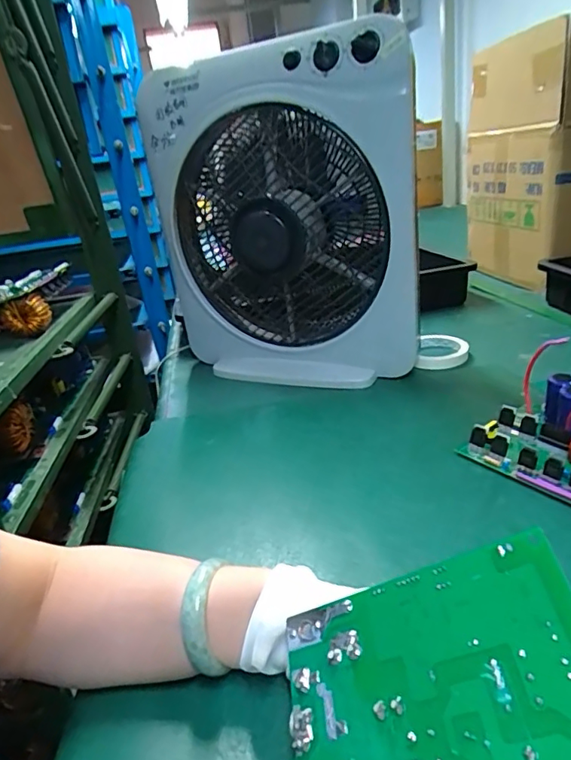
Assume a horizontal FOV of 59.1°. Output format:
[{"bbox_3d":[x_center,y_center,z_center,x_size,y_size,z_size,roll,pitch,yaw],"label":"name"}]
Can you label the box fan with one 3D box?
[{"bbox_3d":[0.007,-0.210,0.714,0.376,0.413,0.160,6,28,28],"label":"box fan"}]

